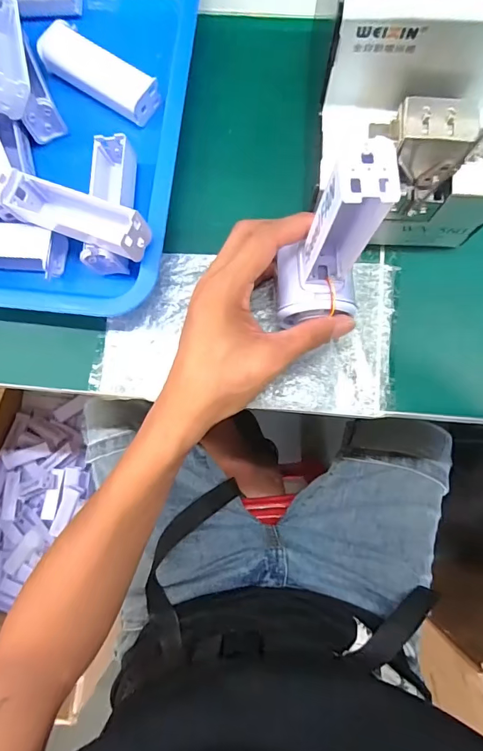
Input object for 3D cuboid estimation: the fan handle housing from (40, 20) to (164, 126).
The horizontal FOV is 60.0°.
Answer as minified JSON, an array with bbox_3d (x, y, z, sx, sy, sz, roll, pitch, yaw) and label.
[{"bbox_3d":[-0.117,-0.249,0.346,0.102,0.024,0.035,36,84,7],"label":"fan handle housing"}]

